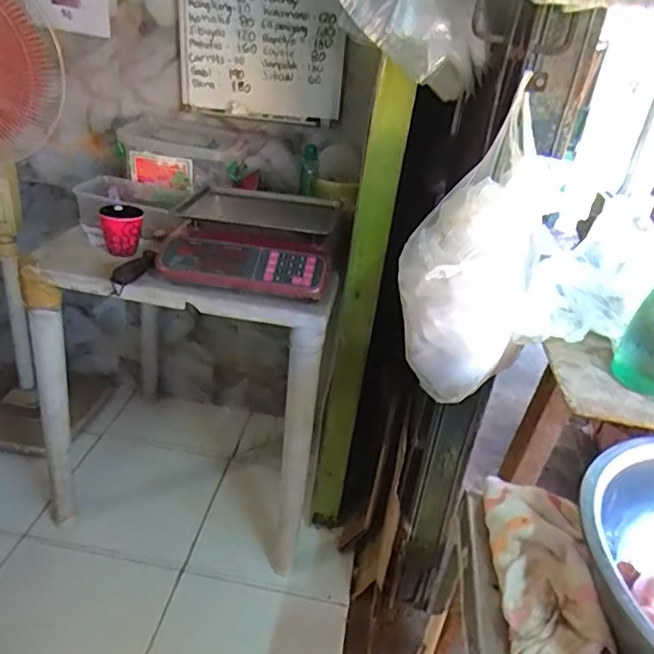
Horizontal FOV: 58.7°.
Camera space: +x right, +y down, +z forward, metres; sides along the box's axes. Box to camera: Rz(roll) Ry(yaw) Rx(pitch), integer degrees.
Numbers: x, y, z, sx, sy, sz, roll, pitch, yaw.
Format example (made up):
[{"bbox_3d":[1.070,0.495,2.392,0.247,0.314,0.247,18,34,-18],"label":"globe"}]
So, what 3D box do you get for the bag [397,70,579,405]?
[{"bbox_3d":[0.229,-0.115,0.858,0.191,0.458,0.160,13,-1,-26],"label":"bag"}]

